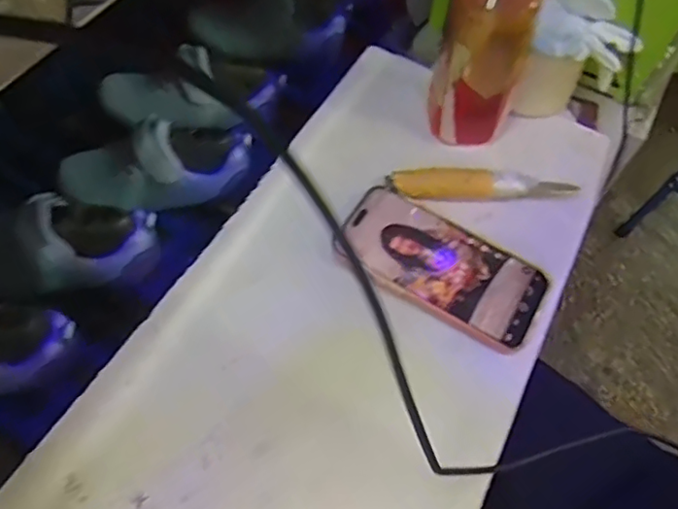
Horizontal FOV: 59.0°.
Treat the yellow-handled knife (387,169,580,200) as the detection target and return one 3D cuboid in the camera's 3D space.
[{"bbox_3d":[0.123,-0.060,0.503,0.162,0.025,0.022,0,58,-4],"label":"yellow-handled knife"}]

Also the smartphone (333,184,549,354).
[{"bbox_3d":[0.078,0.008,0.466,0.159,0.017,0.083,28,61,13],"label":"smartphone"}]

